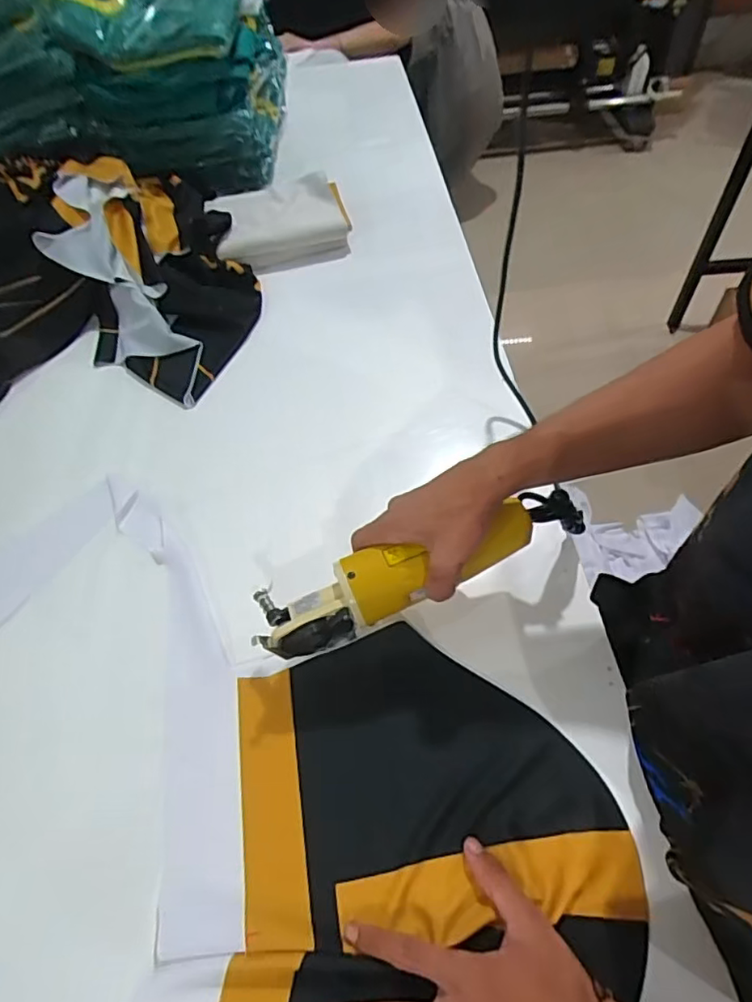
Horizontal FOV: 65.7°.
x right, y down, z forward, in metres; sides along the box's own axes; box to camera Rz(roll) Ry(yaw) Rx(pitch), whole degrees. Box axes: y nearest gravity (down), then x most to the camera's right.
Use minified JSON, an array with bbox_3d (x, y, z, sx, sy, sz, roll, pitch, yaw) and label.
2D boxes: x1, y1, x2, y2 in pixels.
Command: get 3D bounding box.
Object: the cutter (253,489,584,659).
[{"bbox_3d":[0.049,0.058,0.508,0.305,0.079,0.059,-22,55,-8],"label":"cutter"}]

